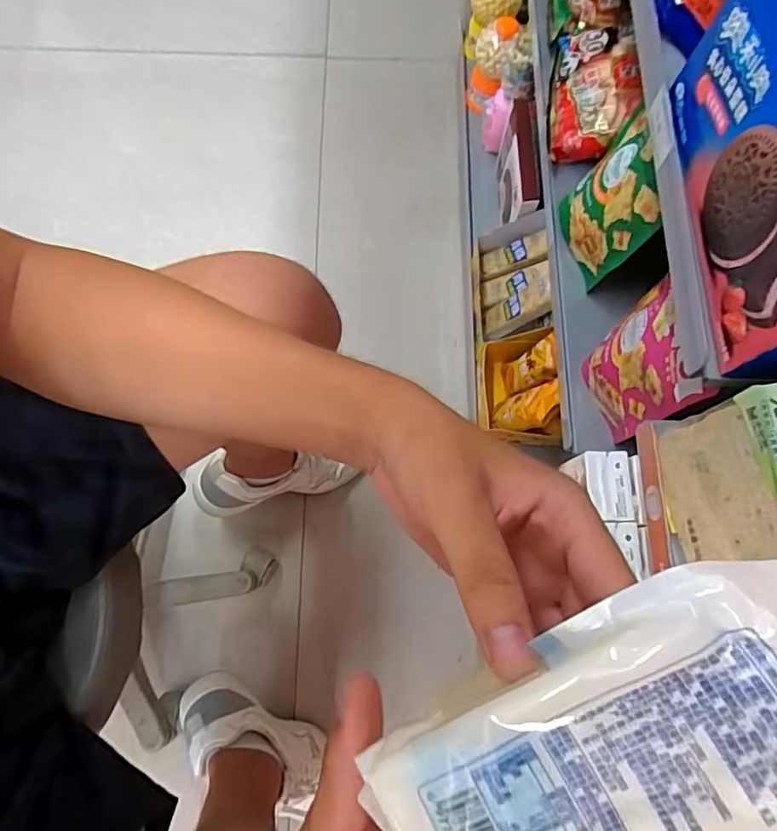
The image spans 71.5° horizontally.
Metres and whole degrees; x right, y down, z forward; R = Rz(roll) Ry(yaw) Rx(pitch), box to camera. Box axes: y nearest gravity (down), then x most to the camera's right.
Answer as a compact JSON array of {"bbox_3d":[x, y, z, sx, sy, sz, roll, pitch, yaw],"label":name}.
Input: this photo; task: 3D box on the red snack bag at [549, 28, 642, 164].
[{"bbox_3d":[0.240,-0.380,0.629,0.084,0.056,0.163,9,75,1],"label":"red snack bag"}]

